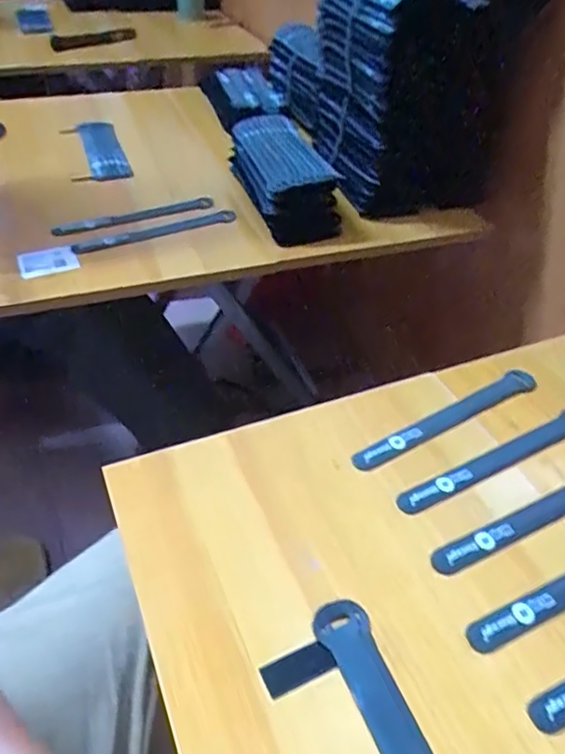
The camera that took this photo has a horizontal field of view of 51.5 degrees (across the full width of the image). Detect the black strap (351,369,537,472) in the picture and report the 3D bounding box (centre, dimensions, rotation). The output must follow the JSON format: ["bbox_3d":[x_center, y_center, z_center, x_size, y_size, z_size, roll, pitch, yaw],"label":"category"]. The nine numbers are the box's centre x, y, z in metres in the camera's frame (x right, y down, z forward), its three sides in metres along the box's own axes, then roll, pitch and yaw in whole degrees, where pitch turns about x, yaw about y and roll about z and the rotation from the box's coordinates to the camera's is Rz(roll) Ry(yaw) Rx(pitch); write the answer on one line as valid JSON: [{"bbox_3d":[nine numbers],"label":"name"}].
[{"bbox_3d":[0.141,0.035,0.495,0.197,0.008,0.021,-23,48,-25],"label":"black strap"}]

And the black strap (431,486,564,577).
[{"bbox_3d":[0.192,0.097,0.428,0.202,0.004,0.022,-19,47,-22],"label":"black strap"}]

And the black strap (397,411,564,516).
[{"bbox_3d":[0.174,0.064,0.464,0.199,0.004,0.021,-20,47,-23],"label":"black strap"}]

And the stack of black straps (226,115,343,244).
[{"bbox_3d":[-0.001,-0.256,0.747,0.098,0.077,0.200,-8,44,-12],"label":"stack of black straps"}]

